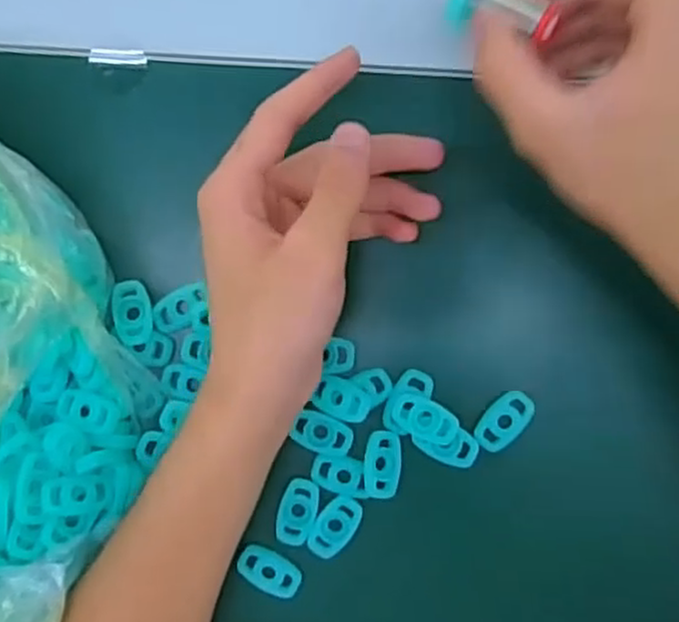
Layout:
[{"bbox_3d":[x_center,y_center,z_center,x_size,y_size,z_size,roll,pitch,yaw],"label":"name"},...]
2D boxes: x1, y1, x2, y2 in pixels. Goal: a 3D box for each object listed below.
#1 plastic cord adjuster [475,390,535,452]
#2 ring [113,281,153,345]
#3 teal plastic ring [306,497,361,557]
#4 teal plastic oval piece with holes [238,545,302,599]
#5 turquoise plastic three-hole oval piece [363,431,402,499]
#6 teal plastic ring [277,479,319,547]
[{"bbox_3d":[0.080,0.053,0.354,0.019,0.005,0.033,42,94,0],"label":"plastic cord adjuster"},{"bbox_3d":[-0.102,0.001,0.357,0.018,0.007,0.031,-4,93,3],"label":"ring"},{"bbox_3d":[-0.003,0.106,0.358,0.019,0.004,0.033,31,94,1],"label":"teal plastic ring"},{"bbox_3d":[-0.035,0.130,0.362,0.031,0.007,0.018,32,94,1],"label":"teal plastic oval piece with holes"},{"bbox_3d":[0.021,0.075,0.355,0.018,0.005,0.032,2,93,3],"label":"turquoise plastic three-hole oval piece"},{"bbox_3d":[-0.021,0.100,0.359,0.018,0.004,0.033,12,93,2],"label":"teal plastic ring"}]

